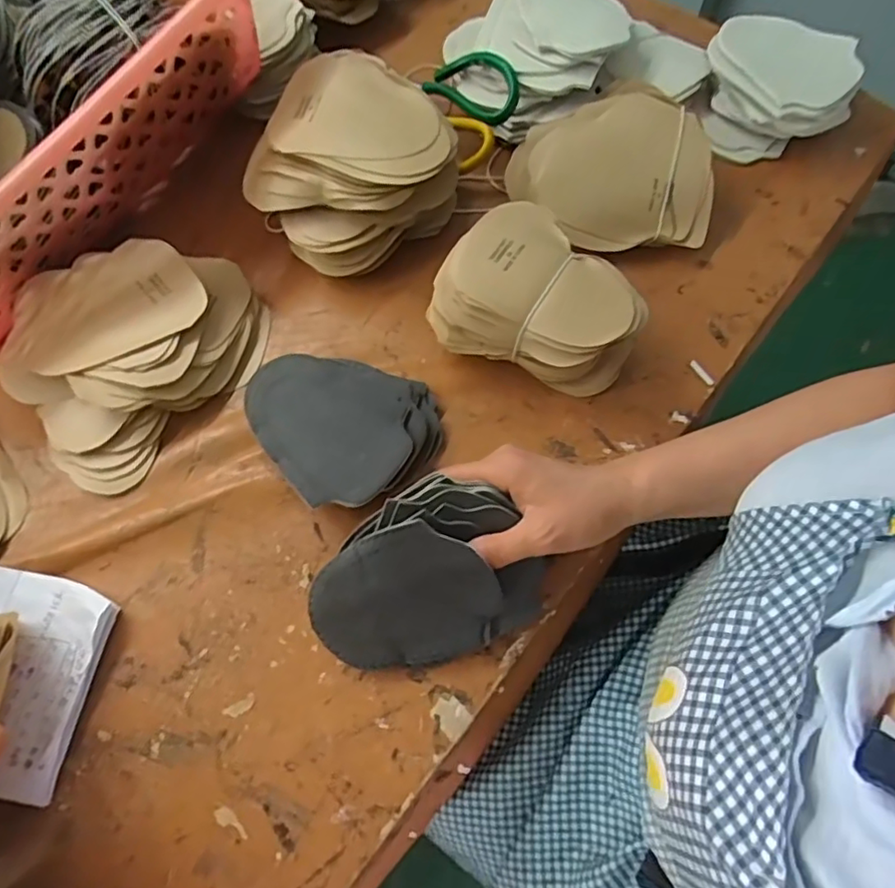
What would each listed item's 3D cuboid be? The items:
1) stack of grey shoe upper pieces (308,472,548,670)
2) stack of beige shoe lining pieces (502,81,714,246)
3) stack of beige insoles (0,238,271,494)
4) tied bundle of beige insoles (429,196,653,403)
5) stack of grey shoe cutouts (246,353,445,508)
[{"bbox_3d":[-0.016,0.091,0.386,0.147,0.039,0.117,-25,100,2],"label":"stack of grey shoe upper pieces"},{"bbox_3d":[0.143,-0.248,0.524,0.172,0.048,0.157,9,68,5],"label":"stack of beige shoe lining pieces"},{"bbox_3d":[-0.254,-0.083,0.486,0.167,0.045,0.203,39,73,16],"label":"stack of beige insoles"},{"bbox_3d":[0.070,-0.109,0.470,0.151,0.082,0.111,16,68,7],"label":"tied bundle of beige insoles"},{"bbox_3d":[-0.078,-0.021,0.462,0.120,0.028,0.132,-37,71,-13],"label":"stack of grey shoe cutouts"}]

